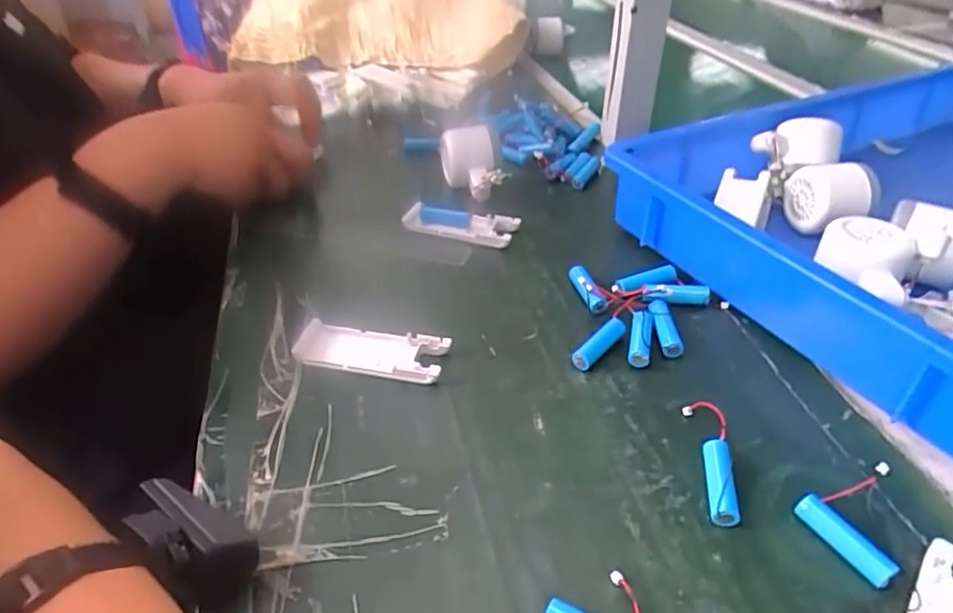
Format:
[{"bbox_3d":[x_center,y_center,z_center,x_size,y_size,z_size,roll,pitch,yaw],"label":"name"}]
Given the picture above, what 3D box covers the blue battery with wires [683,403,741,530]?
[{"bbox_3d":[0.137,0.084,0.346,0.019,0.024,0.078,2,38,5],"label":"blue battery with wires"}]

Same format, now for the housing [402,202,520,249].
[{"bbox_3d":[-0.017,-0.078,0.571,0.112,0.017,0.034,17,42,22],"label":"housing"}]

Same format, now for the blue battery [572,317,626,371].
[{"bbox_3d":[0.089,0.025,0.428,0.012,0.016,0.055,30,48,34],"label":"blue battery"}]

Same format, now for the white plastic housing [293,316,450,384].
[{"bbox_3d":[-0.075,0.032,0.430,0.106,0.015,0.038,7,39,11],"label":"white plastic housing"}]

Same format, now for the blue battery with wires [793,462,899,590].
[{"bbox_3d":[0.205,0.111,0.314,0.054,0.017,0.049,-19,41,-21],"label":"blue battery with wires"}]

